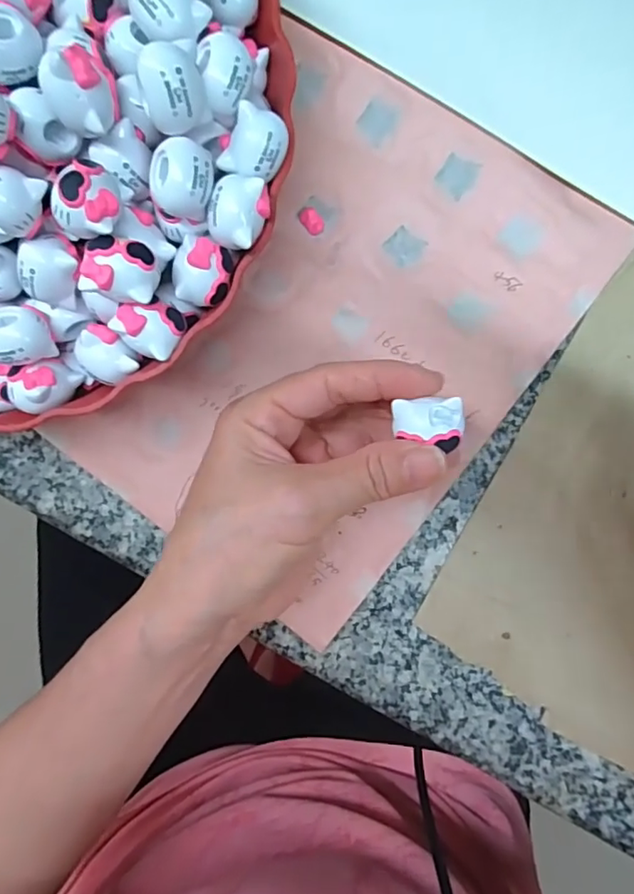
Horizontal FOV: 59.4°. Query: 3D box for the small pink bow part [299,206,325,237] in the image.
[{"bbox_3d":[-0.003,-0.108,0.263,0.009,0.005,0.014,-36,89,3],"label":"small pink bow part"}]

